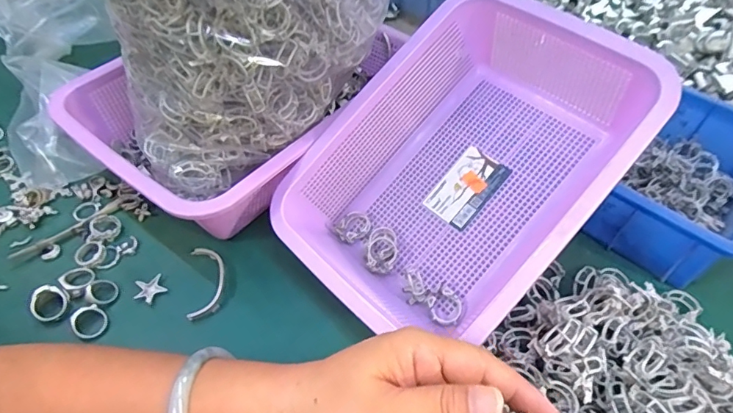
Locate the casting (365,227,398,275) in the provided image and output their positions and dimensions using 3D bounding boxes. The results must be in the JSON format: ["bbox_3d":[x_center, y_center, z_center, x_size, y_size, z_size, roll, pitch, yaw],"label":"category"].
[{"bbox_3d":[0.013,0.037,0.386,0.025,0.014,0.037,3,51,1],"label":"casting"}]

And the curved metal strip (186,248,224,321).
[{"bbox_3d":[-0.131,0.061,0.381,0.027,0.007,0.065,-8,53,-5],"label":"curved metal strip"}]

